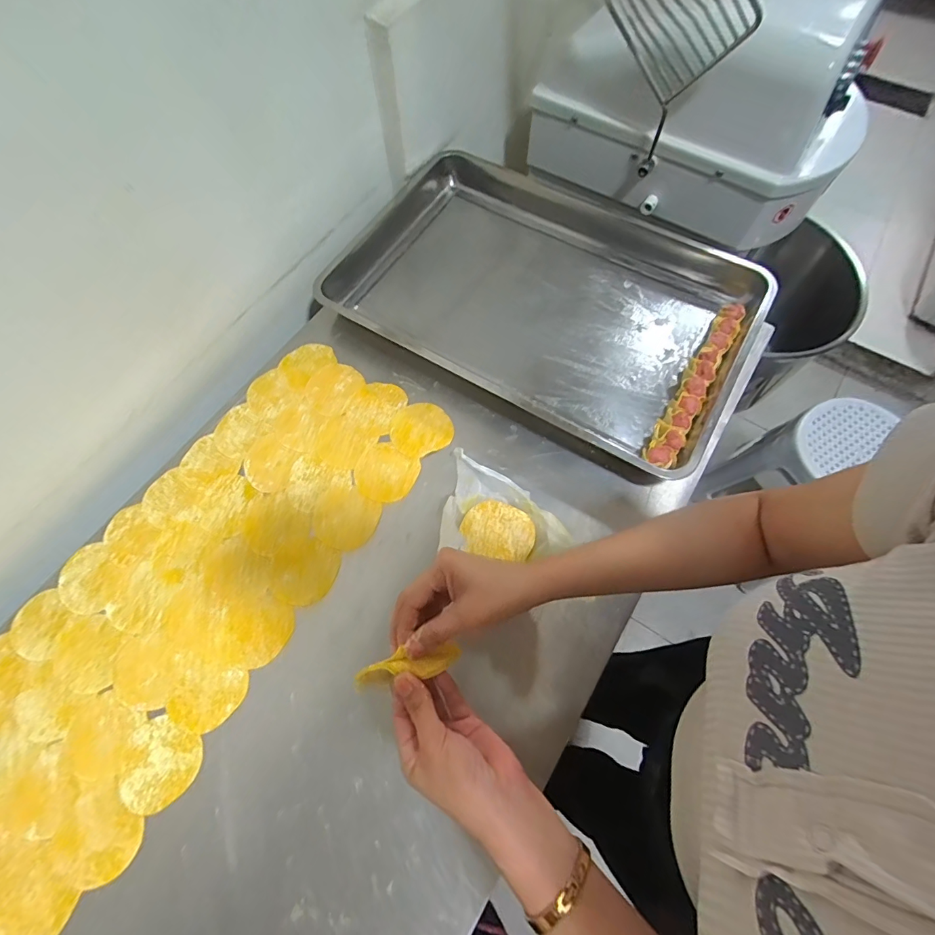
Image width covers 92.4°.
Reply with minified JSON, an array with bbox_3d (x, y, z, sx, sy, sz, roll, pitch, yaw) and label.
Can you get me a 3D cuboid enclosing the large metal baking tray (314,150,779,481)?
[{"bbox_3d":[0.104,-0.265,0.691,0.611,0.057,0.393,30,70,12],"label":"large metal baking tray"}]

